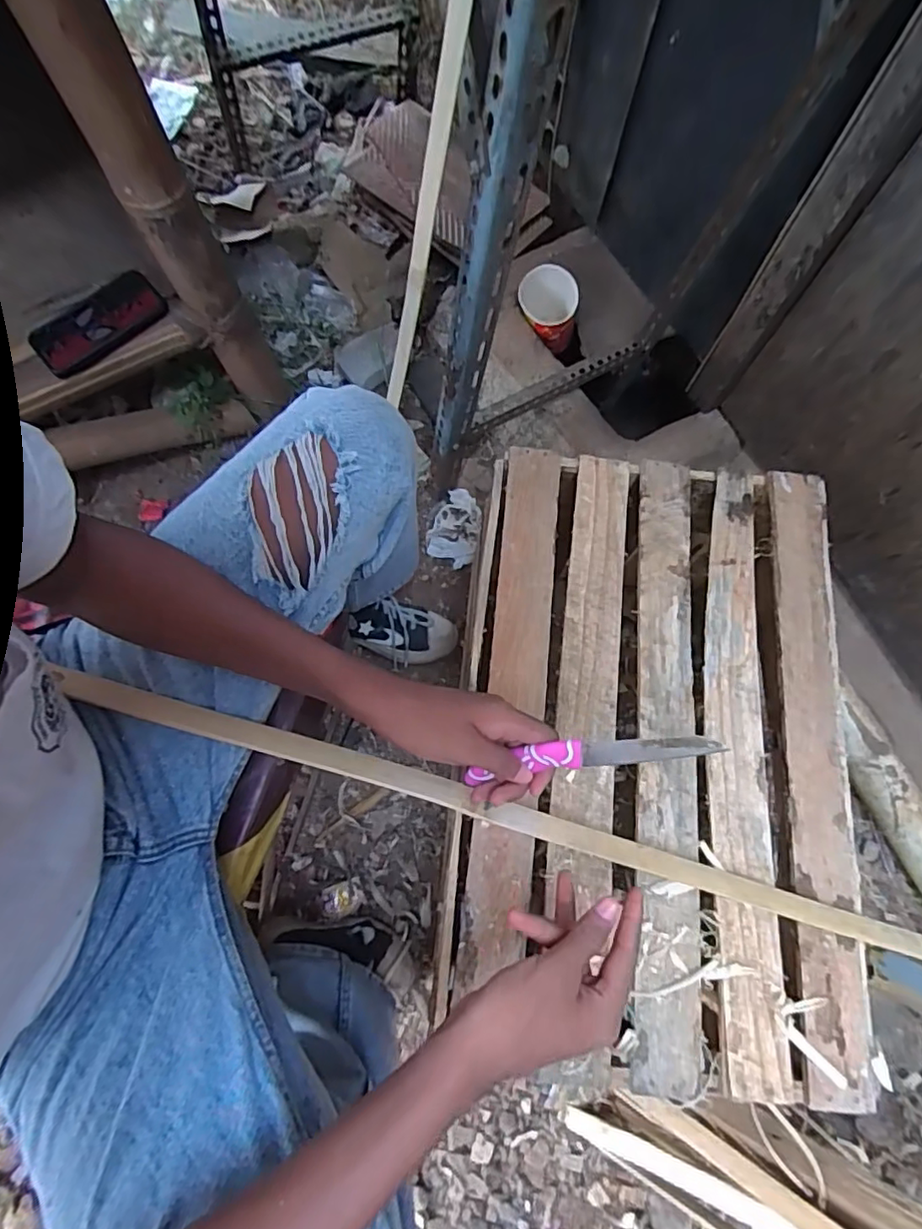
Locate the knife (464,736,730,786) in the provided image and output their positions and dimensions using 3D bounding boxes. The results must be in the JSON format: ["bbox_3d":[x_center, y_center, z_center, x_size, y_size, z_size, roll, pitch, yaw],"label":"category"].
[{"bbox_3d":[0.080,0.097,0.392,0.176,0.019,0.021,-12,72,24],"label":"knife"}]

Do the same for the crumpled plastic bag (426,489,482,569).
[{"bbox_3d":[-0.005,-0.146,0.991,0.082,0.034,0.119,26,74,5],"label":"crumpled plastic bag"}]

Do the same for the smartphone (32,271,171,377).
[{"bbox_3d":[-0.466,-0.374,0.745,0.165,0.017,0.076,-36,92,-7],"label":"smartphone"}]

